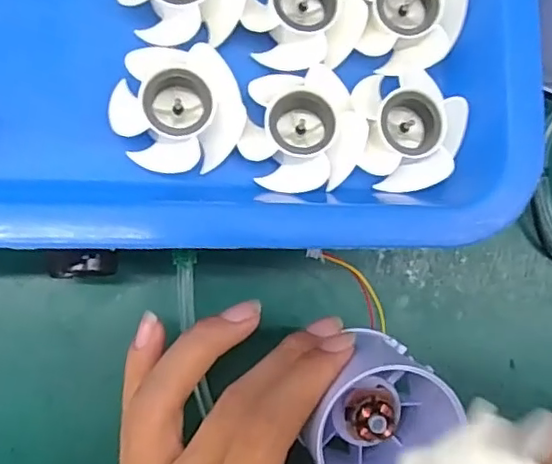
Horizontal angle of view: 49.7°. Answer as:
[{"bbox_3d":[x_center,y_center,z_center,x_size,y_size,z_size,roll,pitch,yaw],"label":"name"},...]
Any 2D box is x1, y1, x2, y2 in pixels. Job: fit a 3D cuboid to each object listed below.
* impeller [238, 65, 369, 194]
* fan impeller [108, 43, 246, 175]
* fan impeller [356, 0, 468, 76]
[{"bbox_3d":[0.009,-0.035,0.209,0.042,0.015,0.040,1,84,-9],"label":"impeller"},{"bbox_3d":[-0.033,-0.041,0.203,0.043,0.015,0.040,1,84,-9],"label":"fan impeller"},{"bbox_3d":[0.047,-0.081,0.218,0.042,0.017,0.042,1,84,-9],"label":"fan impeller"}]

